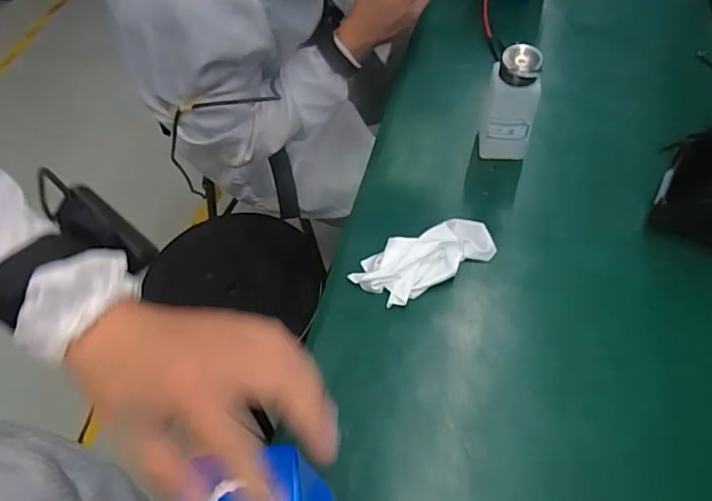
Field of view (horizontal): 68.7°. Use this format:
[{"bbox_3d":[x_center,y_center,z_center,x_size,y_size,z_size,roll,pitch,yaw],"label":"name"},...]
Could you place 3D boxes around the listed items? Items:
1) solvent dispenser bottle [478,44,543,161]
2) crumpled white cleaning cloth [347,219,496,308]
[{"bbox_3d":[0.165,-0.155,0.571,0.060,0.128,0.042,13,61,12],"label":"solvent dispenser bottle"},{"bbox_3d":[0.072,0.003,0.544,0.149,0.028,0.066,-27,61,-11],"label":"crumpled white cleaning cloth"}]

